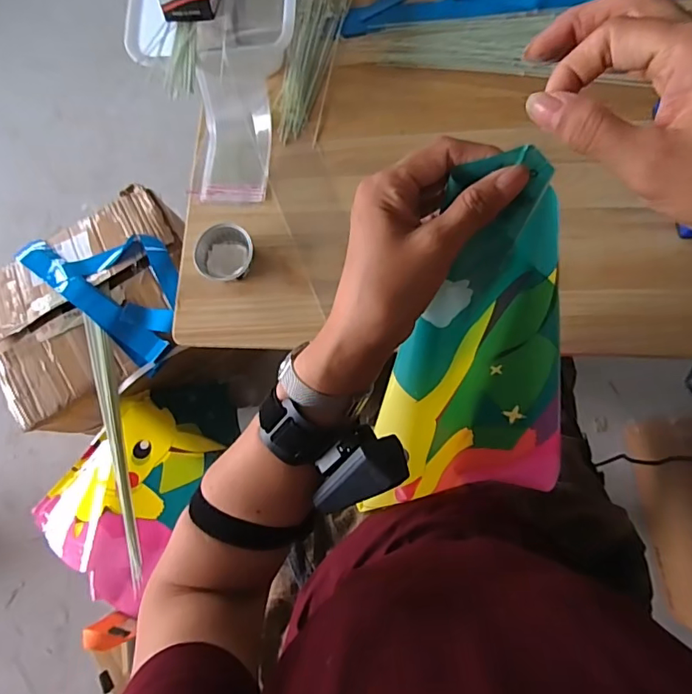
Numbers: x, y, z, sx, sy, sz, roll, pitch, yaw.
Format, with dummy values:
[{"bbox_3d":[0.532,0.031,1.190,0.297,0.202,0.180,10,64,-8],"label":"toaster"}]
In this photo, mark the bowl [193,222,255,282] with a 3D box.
[{"bbox_3d":[-0.172,-0.131,0.693,0.077,0.043,0.077,-1,78,5],"label":"bowl"}]

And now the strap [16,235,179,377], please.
[{"bbox_3d":[-0.442,-0.142,0.925,0.385,0.054,0.198,39,84,12],"label":"strap"}]

